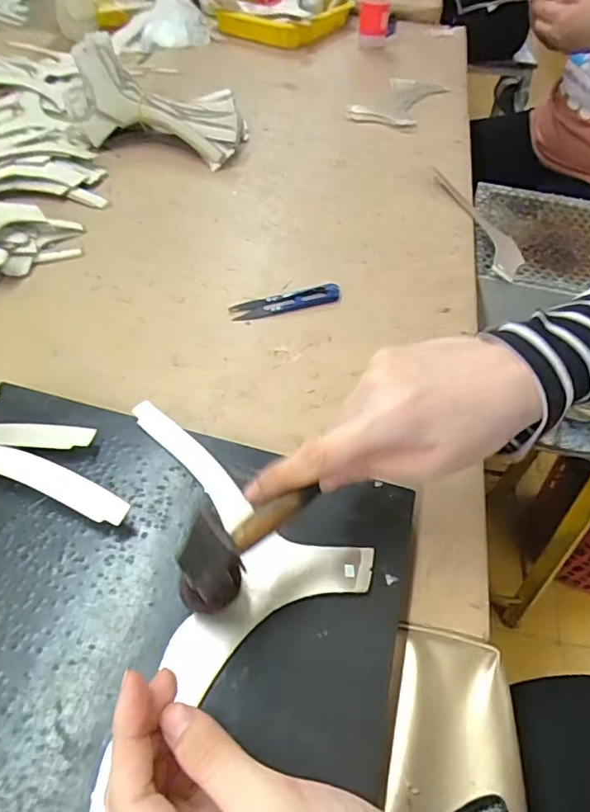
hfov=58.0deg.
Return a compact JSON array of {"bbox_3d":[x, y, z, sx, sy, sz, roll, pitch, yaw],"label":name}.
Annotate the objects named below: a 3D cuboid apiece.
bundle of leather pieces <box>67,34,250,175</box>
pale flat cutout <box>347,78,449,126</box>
[{"bbox_3d":[-0.165,-0.371,0.660,0.208,0.101,0.108,16,49,-9],"label":"bundle of leather pieces"},{"bbox_3d":[0.160,-0.476,0.830,0.101,0.016,0.181,26,53,17],"label":"pale flat cutout"}]

